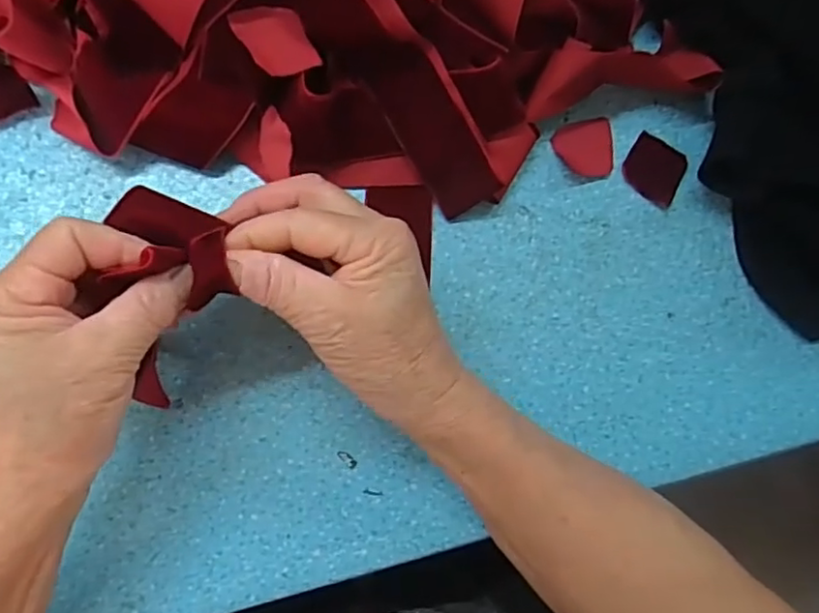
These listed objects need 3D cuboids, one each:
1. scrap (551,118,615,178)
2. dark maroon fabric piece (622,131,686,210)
[{"bbox_3d":[0.100,-0.090,0.363,0.034,0.004,0.034,-5,83,-5],"label":"scrap"},{"bbox_3d":[0.140,-0.079,0.363,0.033,0.004,0.034,31,81,1],"label":"dark maroon fabric piece"}]

